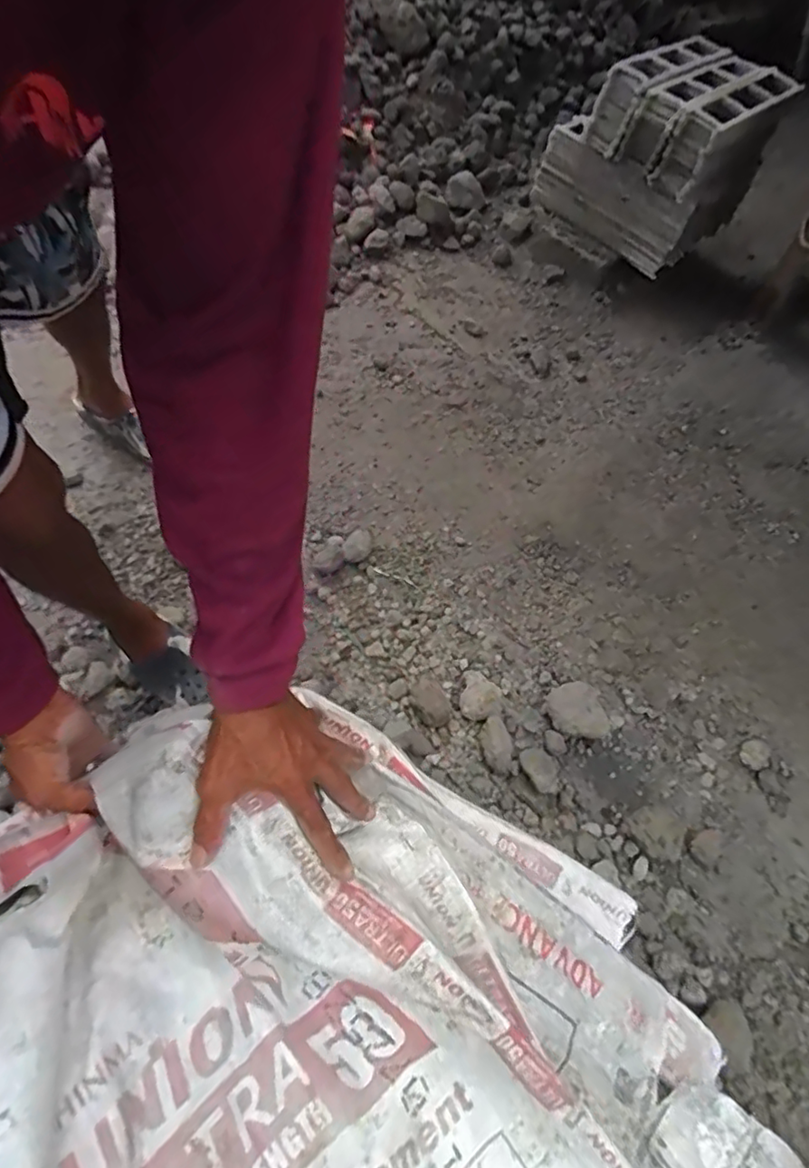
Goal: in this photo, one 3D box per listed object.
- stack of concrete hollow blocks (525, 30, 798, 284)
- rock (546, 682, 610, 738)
[{"bbox_3d":[0.592,-1.035,1.344,0.407,0.313,0.467,41,66,20],"label":"stack of concrete hollow blocks"},{"bbox_3d":[0.267,0.202,0.884,0.071,0.057,0.087,-15,61,-10],"label":"rock"}]

